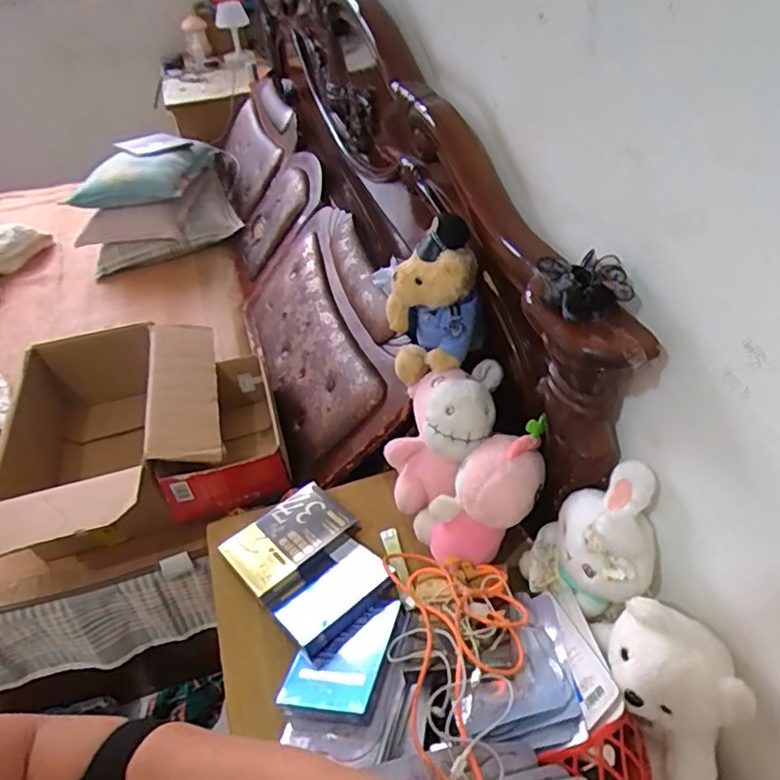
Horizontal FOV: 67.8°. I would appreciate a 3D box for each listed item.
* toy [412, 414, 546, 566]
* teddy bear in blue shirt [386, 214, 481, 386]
[{"bbox_3d":[0.132,0.139,0.778,0.096,0.240,0.095,19,26,-39],"label":"toy"},{"bbox_3d":[0.060,-0.129,0.858,0.152,0.197,0.132,3,42,7],"label":"teddy bear in blue shirt"}]

